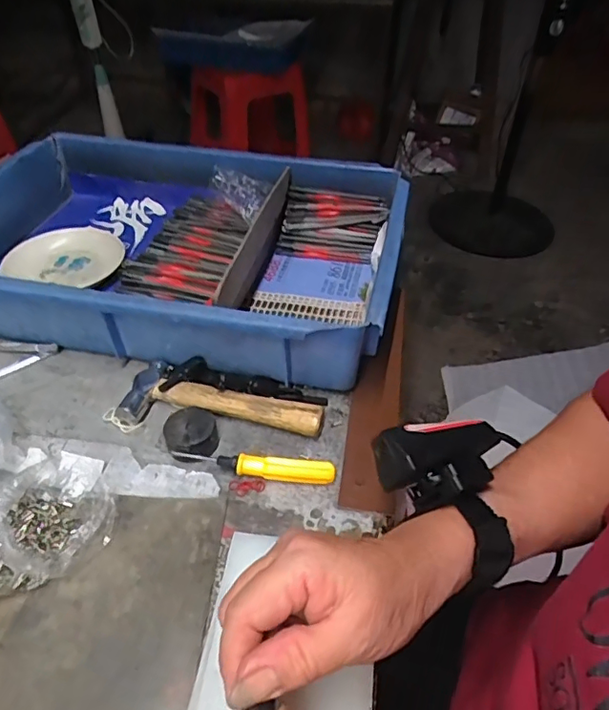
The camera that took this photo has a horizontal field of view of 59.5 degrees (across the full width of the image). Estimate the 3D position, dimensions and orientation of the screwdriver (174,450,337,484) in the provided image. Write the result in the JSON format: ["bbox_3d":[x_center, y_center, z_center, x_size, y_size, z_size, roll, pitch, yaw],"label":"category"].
[{"bbox_3d":[-0.035,0.081,0.383,0.113,0.016,0.014,5,43,4],"label":"screwdriver"}]

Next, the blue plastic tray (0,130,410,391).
[{"bbox_3d":[-0.126,-0.111,0.535,0.425,0.086,0.291,9,44,8],"label":"blue plastic tray"}]

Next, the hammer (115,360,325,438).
[{"bbox_3d":[-0.063,0.037,0.424,0.157,0.022,0.059,9,44,8],"label":"hammer"}]

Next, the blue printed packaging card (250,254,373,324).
[{"bbox_3d":[0.010,-0.071,0.545,0.110,0.011,0.106,9,44,8],"label":"blue printed packaging card"}]

